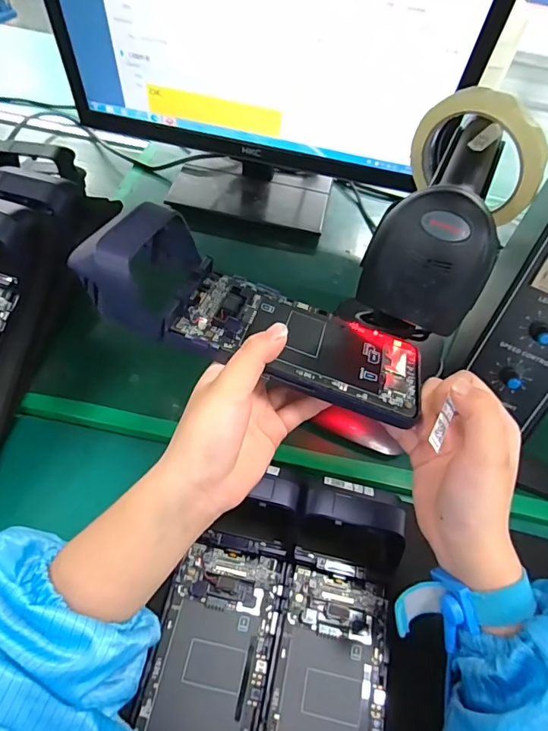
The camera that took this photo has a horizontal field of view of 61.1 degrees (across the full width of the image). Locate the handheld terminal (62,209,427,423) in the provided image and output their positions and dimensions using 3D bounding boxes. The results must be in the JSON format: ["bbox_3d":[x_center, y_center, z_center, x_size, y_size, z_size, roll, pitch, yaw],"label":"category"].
[{"bbox_3d":[-0.006,-0.031,0.295,0.210,0.039,0.087,23,51,-7],"label":"handheld terminal"}]

